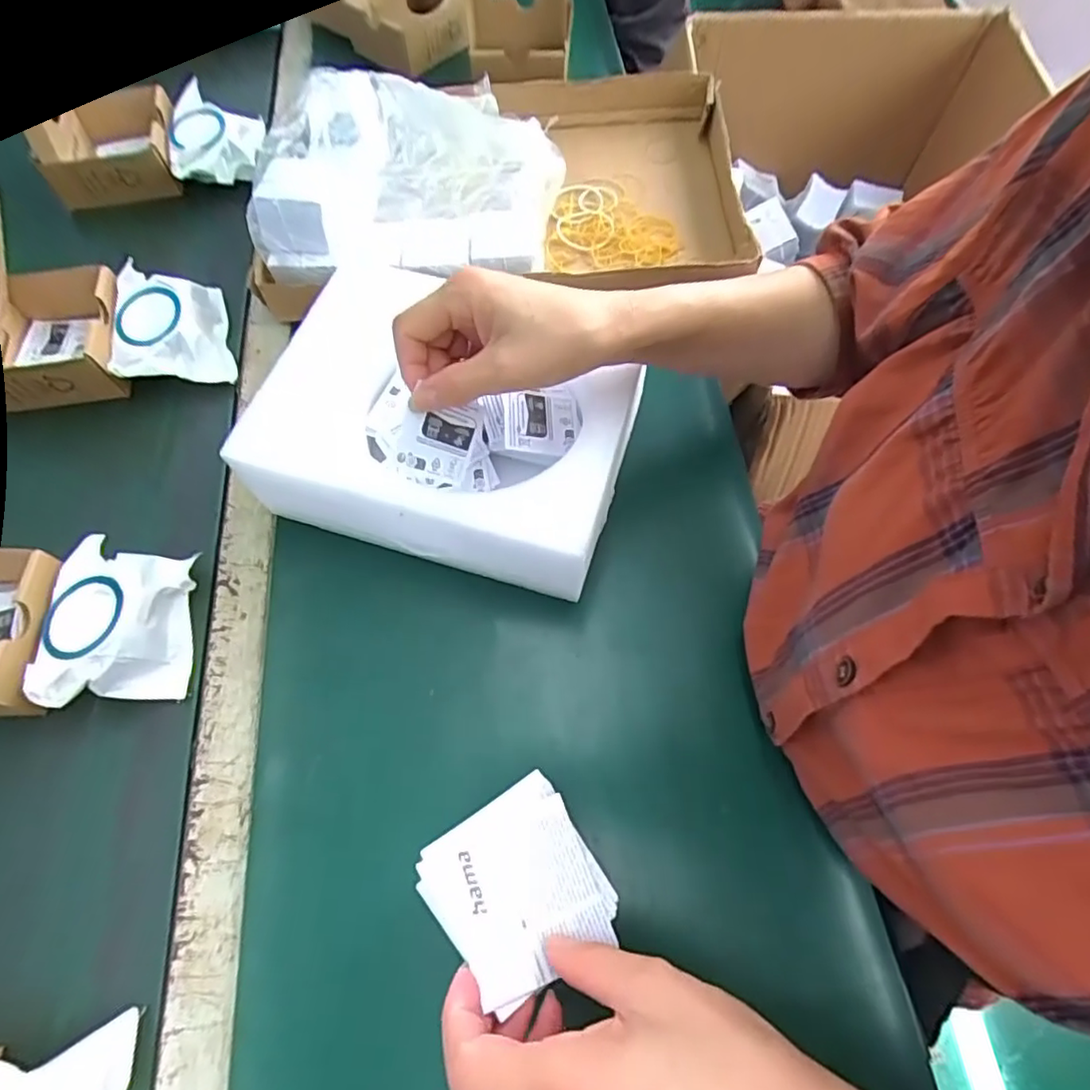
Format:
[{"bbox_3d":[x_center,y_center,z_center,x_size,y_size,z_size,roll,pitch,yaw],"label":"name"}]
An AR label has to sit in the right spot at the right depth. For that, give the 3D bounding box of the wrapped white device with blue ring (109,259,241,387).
[{"bbox_3d":[-0.309,-0.182,0.497,0.077,0.043,0.096,-13,65,-5],"label":"wrapped white device with blue ring"}]

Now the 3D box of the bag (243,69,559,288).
[{"bbox_3d":[-0.111,-0.322,0.528,0.243,0.074,0.219,-3,65,-1],"label":"bag"}]

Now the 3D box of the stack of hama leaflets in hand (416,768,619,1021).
[{"bbox_3d":[-0.013,0.168,0.300,0.078,0.009,0.081,-26,60,-24],"label":"stack of hama leaflets in hand"}]

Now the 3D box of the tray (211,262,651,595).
[{"bbox_3d":[-0.068,-0.084,0.423,0.253,0.091,0.186,19,66,10],"label":"tray"}]

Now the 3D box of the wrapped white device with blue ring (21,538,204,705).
[{"bbox_3d":[-0.278,0.050,0.392,0.075,0.043,0.100,-4,65,-1],"label":"wrapped white device with blue ring"}]

